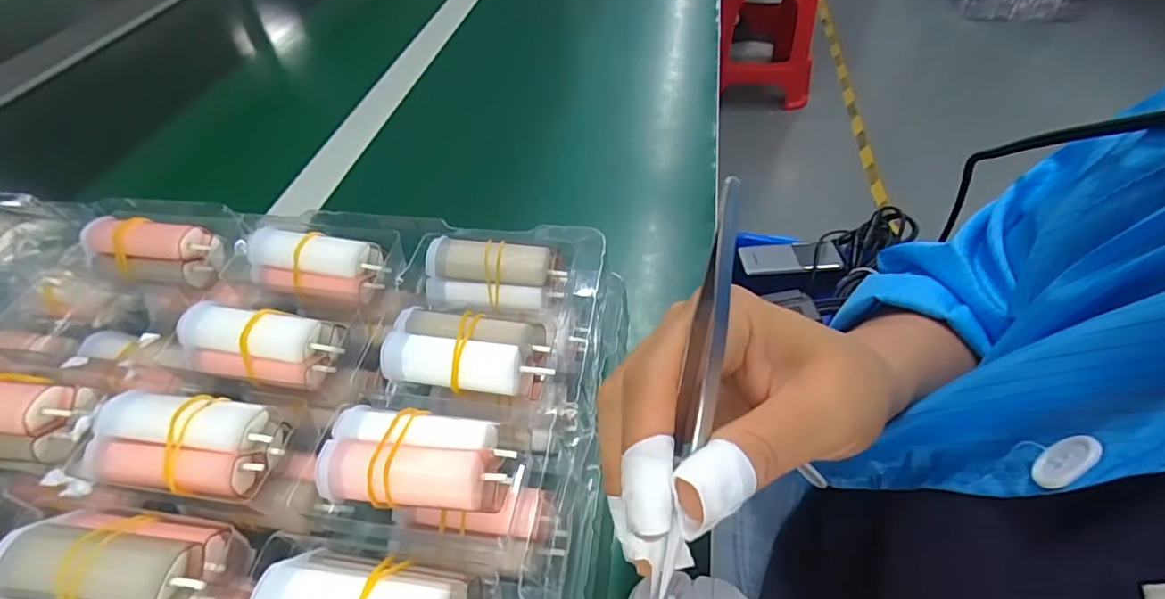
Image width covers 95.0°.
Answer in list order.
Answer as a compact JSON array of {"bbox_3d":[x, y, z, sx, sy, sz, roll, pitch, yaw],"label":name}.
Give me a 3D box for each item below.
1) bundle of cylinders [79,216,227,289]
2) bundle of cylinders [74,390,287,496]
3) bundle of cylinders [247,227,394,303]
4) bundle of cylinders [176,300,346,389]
[{"bbox_3d":[-0.234,-0.025,0.290,0.062,0.028,0.032,2,50,6],"label":"bundle of cylinders"},{"bbox_3d":[-0.157,0.057,0.211,0.066,0.022,0.034,4,51,7],"label":"bundle of cylinders"},{"bbox_3d":[-0.140,-0.019,0.278,0.066,0.025,0.029,0,50,4],"label":"bundle of cylinders"},{"bbox_3d":[-0.149,0.020,0.246,0.065,0.024,0.032,5,51,9],"label":"bundle of cylinders"}]

